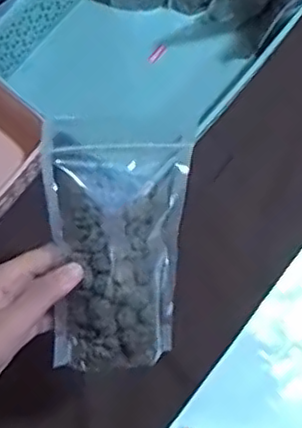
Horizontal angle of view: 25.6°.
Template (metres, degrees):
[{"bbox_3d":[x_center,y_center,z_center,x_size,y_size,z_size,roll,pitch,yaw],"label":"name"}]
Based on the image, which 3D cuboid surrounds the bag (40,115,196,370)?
[{"bbox_3d":[-0.021,0.023,0.430,0.092,0.018,0.163,-1,103,-17],"label":"bag"}]

